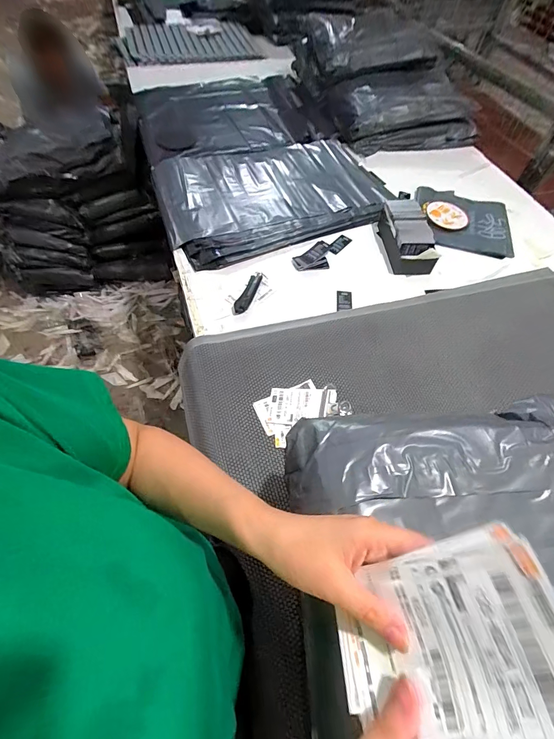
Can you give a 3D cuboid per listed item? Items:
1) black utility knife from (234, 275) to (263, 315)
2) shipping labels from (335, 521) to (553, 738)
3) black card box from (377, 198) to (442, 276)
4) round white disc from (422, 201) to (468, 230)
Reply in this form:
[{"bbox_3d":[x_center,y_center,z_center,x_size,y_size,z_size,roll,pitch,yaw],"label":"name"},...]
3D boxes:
[{"bbox_3d":[-0.071,-0.192,0.886,0.033,0.012,0.136,19,59,8],"label":"black utility knife"},{"bbox_3d":[0.093,0.154,0.203,0.008,0.133,0.090,25,42,-39],"label":"shipping labels"},{"bbox_3d":[0.356,-0.383,0.986,0.119,0.073,0.263,0,58,-4],"label":"black card box"},{"bbox_3d":[0.524,-0.479,1.088,0.147,0.007,0.129,-4,62,-11],"label":"round white disc"}]

